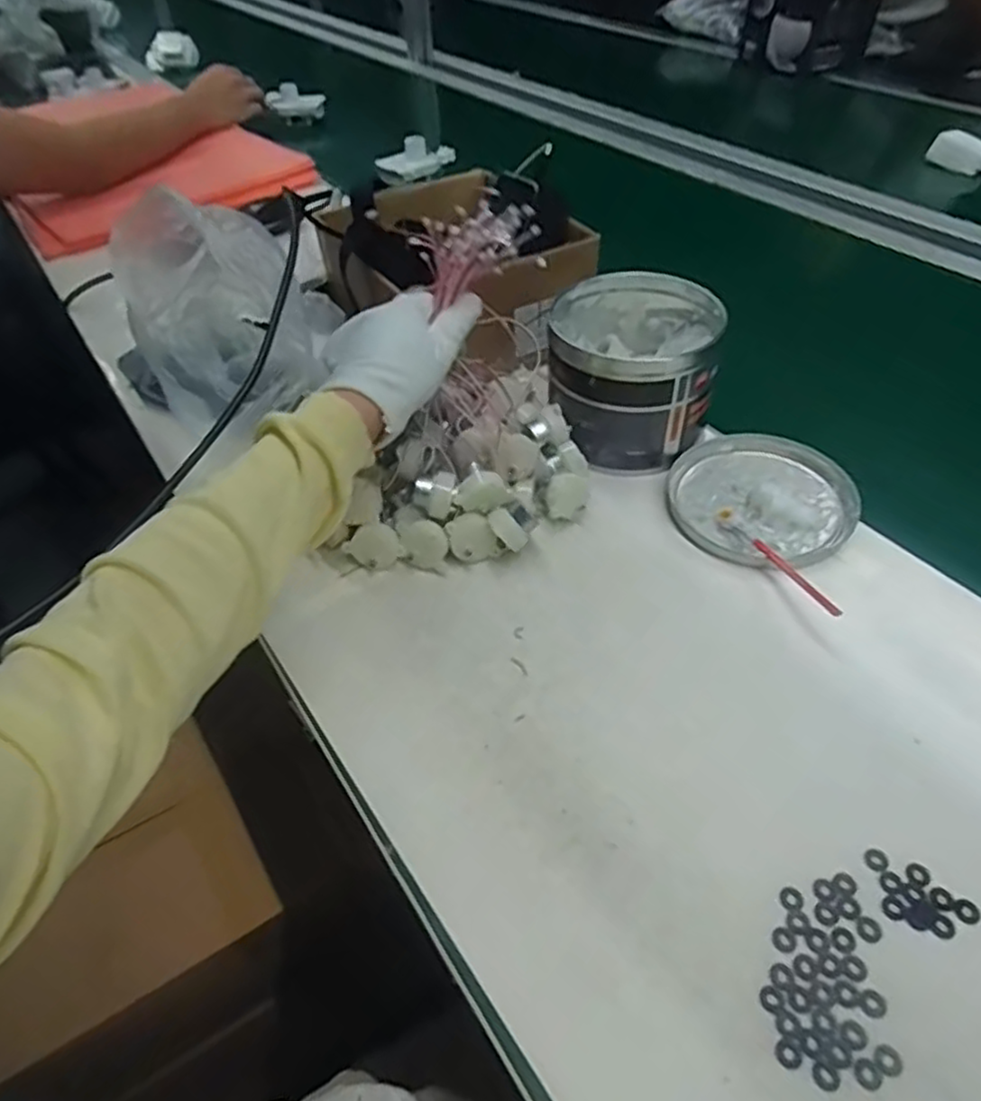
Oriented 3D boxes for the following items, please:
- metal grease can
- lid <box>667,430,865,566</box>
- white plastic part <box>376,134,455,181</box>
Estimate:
[{"bbox_3d":[0.109,-0.143,0.557,0.118,0.105,0.127,-2,46,2],"label":"metal grease can"},{"bbox_3d":[0.198,-0.045,0.521,0.127,0.014,0.131,-2,46,2],"label":"lid"},{"bbox_3d":[-0.107,-0.559,1.008,0.106,0.041,0.041,-17,48,-12],"label":"white plastic part"}]

